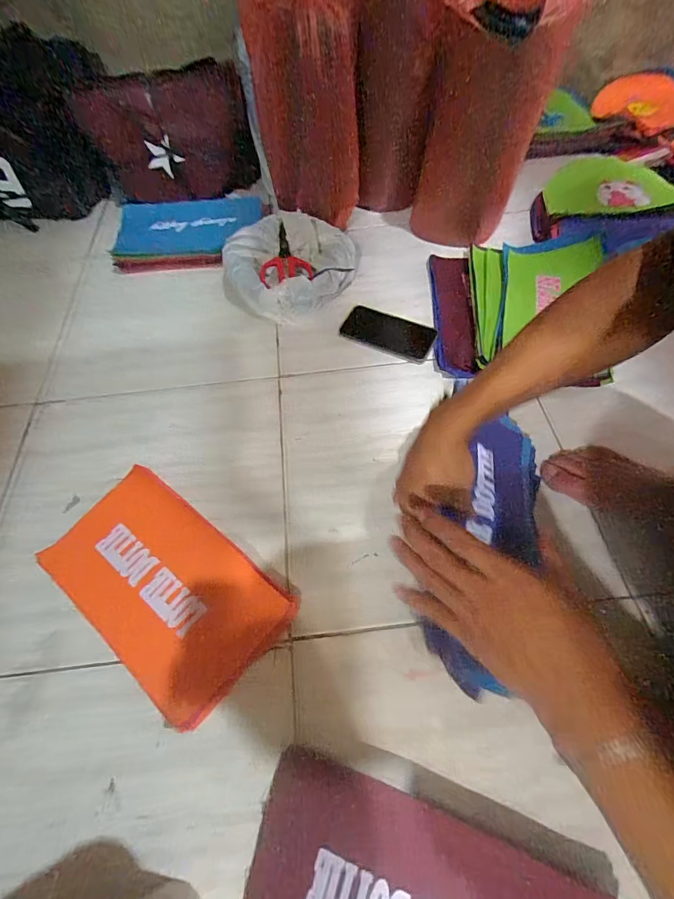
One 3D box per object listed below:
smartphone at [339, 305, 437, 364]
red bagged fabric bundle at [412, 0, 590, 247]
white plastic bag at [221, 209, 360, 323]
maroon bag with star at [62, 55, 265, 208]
[{"bbox_3d":[0.088,-0.205,0.694,0.158,0.009,0.076,21,63,15],"label":"smartphone"},{"bbox_3d":[0.268,-0.595,0.776,0.185,0.559,0.193,18,93,14],"label":"red bagged fabric bundle"},{"bbox_3d":[-0.086,-0.339,0.743,0.219,0.073,0.220,18,62,13],"label":"white plastic bag"},{"bbox_3d":[-0.351,-0.664,0.880,0.329,0.293,0.060,-8,89,-1],"label":"maroon bag with star"}]

